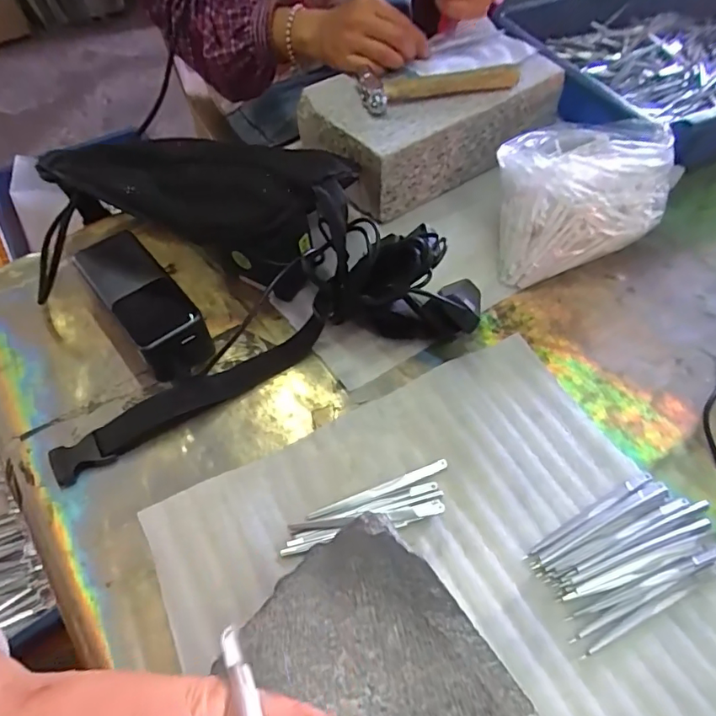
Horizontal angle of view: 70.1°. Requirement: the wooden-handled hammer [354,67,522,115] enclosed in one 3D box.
[{"bbox_3d":[0.080,-0.261,0.493,0.154,0.021,0.040,-12,56,-7],"label":"wooden-handled hammer"}]

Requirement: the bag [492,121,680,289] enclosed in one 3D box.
[{"bbox_3d":[0.195,-0.151,0.465,0.155,0.095,0.133,-11,56,-7],"label":"bag"}]

